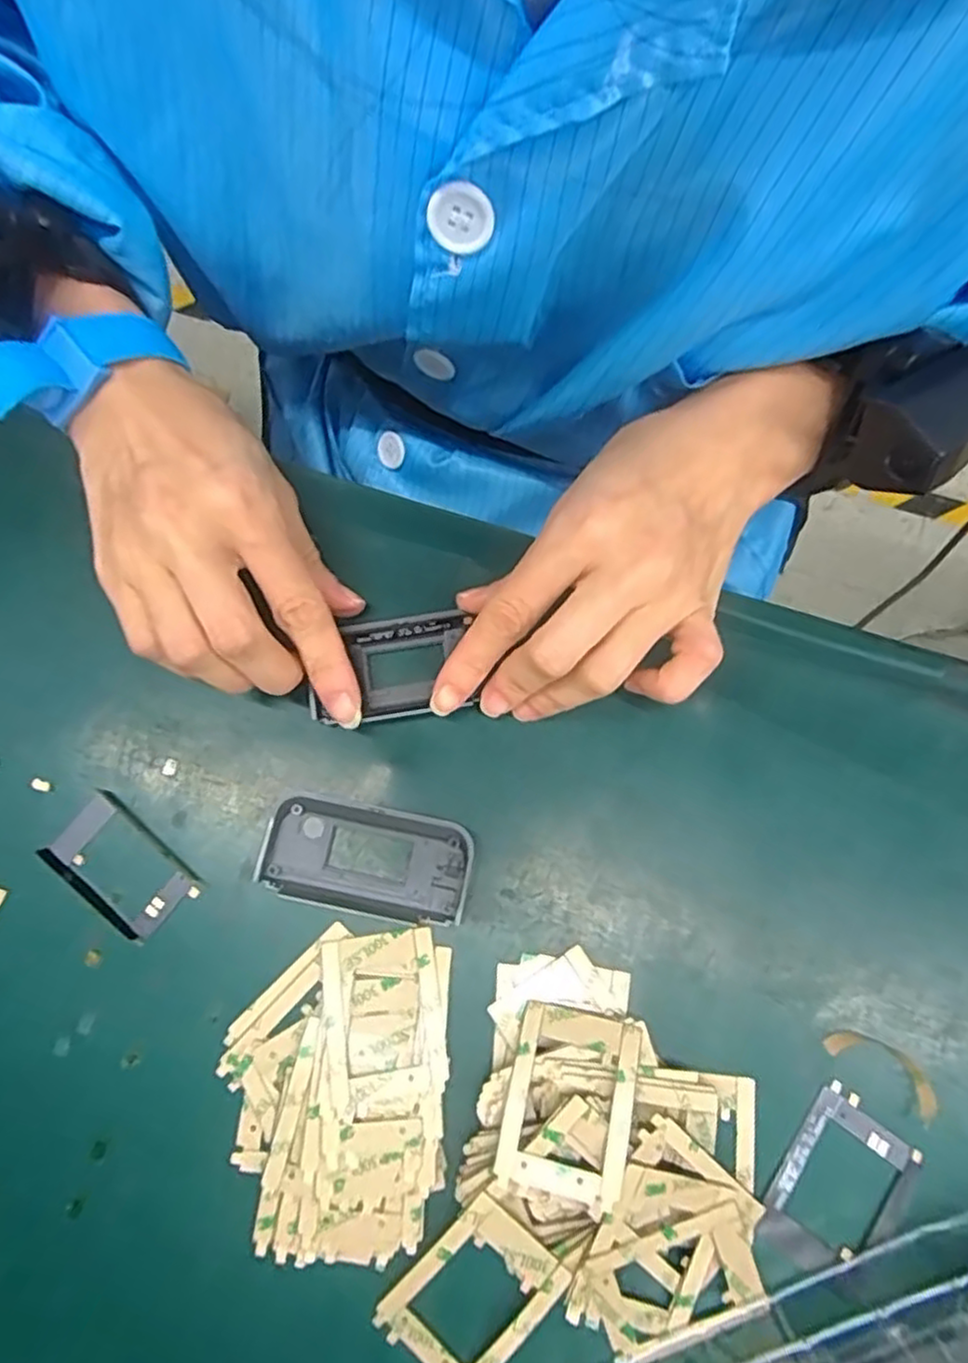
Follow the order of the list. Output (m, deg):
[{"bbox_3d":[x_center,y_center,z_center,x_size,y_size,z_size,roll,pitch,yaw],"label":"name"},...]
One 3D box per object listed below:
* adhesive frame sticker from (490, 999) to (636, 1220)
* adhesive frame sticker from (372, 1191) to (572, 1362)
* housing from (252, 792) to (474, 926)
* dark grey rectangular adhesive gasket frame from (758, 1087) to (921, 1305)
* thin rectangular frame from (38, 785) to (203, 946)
[{"bbox_3d":[0.028,0.138,0.230,0.040,0.005,0.054,10,64,14],"label":"adhesive frame sticker"},{"bbox_3d":[-0.004,0.197,0.224,0.039,0.004,0.054,41,89,4],"label":"adhesive frame sticker"},{"bbox_3d":[-0.043,0.066,0.259,0.075,0.009,0.039,11,78,3],"label":"housing"},{"bbox_3d":[0.119,0.171,0.234,0.038,0.004,0.054,36,81,8],"label":"dark grey rectangular adhesive gasket frame"},{"bbox_3d":[-0.136,0.070,0.260,0.055,0.004,0.033,40,81,9],"label":"thin rectangular frame"}]

